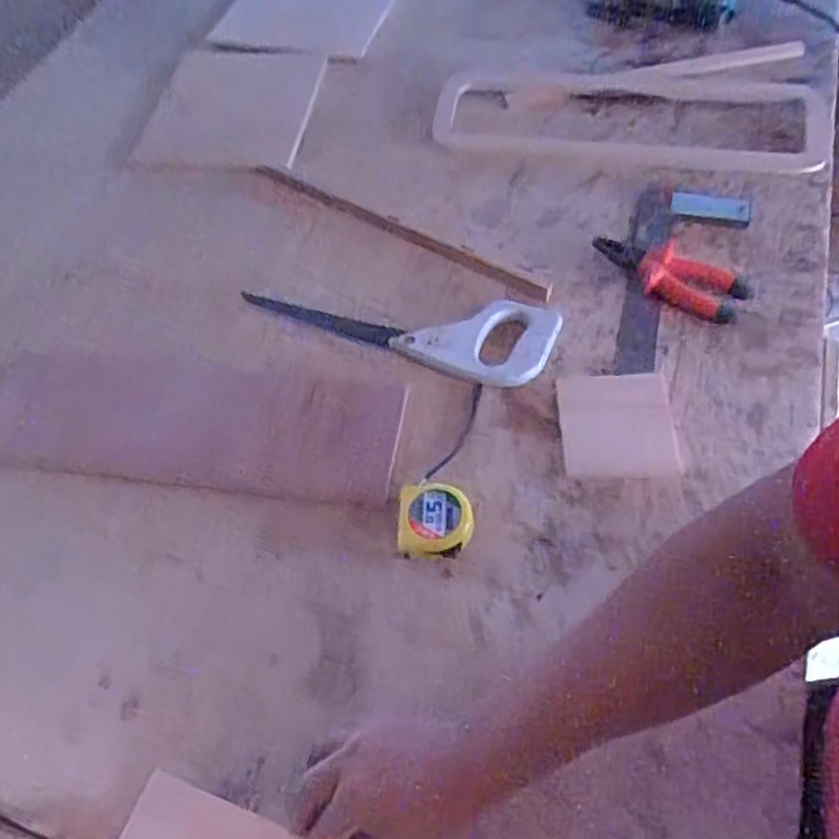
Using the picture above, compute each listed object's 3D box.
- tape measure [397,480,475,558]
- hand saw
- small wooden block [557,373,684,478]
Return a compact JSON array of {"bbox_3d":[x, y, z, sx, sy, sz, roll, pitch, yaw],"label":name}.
[{"bbox_3d":[0.015,0.091,0.619,0.065,0.035,0.062,3,59,5],"label":"tape measure"},{"bbox_3d":[-0.029,-0.091,0.732,0.349,0.029,0.096,6,59,7],"label":"hand saw"},{"bbox_3d":[0.197,0.005,0.683,0.109,0.014,0.109,-2,59,2],"label":"small wooden block"}]

